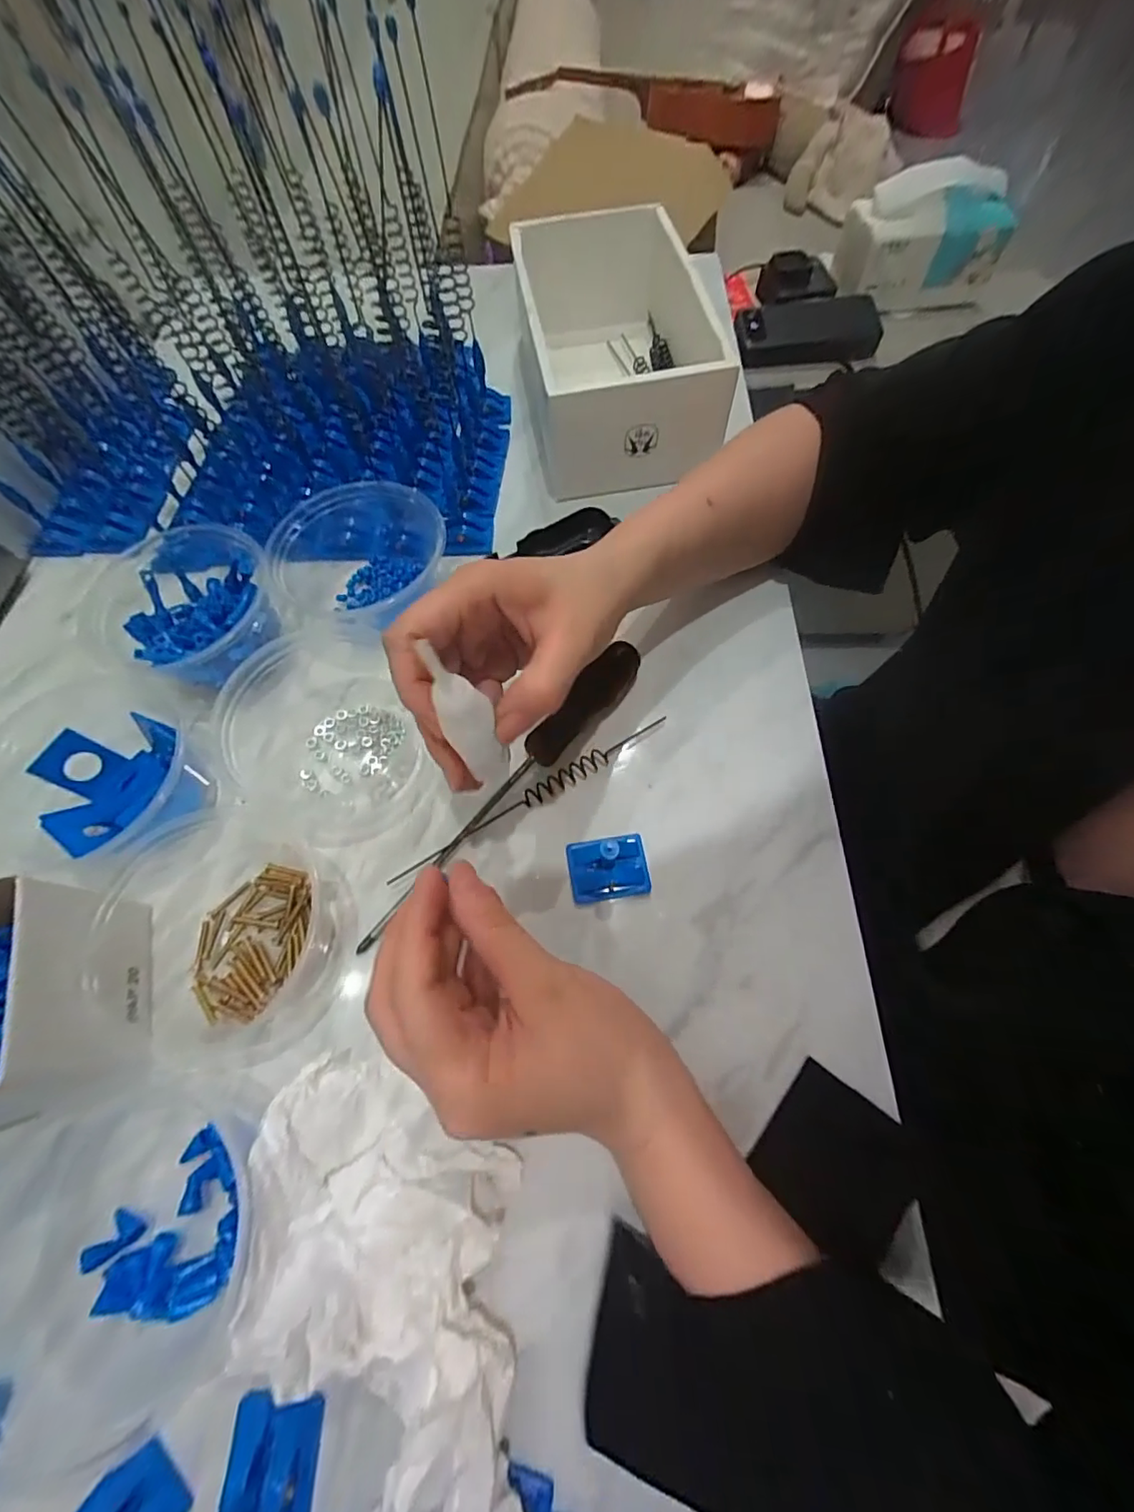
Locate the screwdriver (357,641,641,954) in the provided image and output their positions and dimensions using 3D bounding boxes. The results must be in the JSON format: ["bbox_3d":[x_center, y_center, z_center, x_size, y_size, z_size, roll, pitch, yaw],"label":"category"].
[{"bbox_3d":[-0.034,0.019,0.326,0.026,0.025,0.234,39,77,16],"label":"screwdriver"}]

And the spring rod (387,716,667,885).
[{"bbox_3d":[-0.019,0.025,0.330,0.188,0.011,0.012,-33,68,-12],"label":"spring rod"}]

